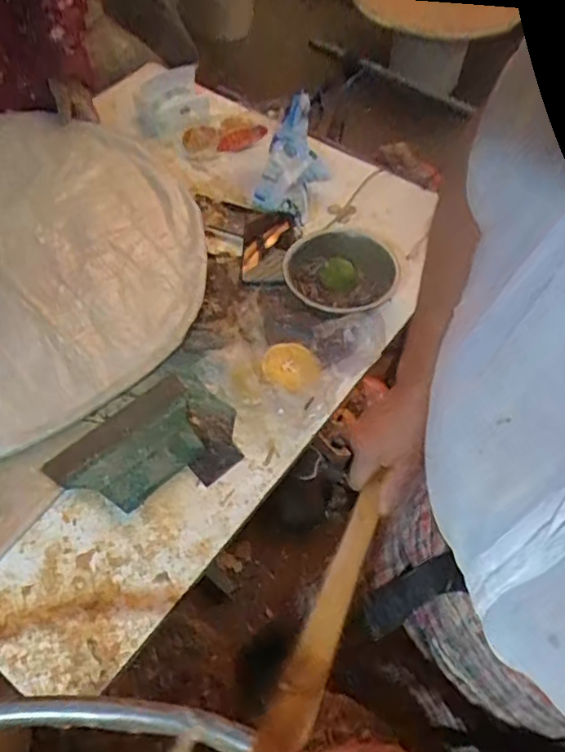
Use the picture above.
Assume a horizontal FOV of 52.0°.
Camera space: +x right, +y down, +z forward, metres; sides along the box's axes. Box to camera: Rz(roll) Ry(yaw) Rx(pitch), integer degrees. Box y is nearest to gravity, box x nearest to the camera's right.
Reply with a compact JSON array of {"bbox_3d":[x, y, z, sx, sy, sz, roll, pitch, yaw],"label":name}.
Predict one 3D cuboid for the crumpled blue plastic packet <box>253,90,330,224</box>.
[{"bbox_3d":[0.026,-0.368,0.961,0.102,0.047,0.213,10,83,3],"label":"crumpled blue plastic packet"}]

